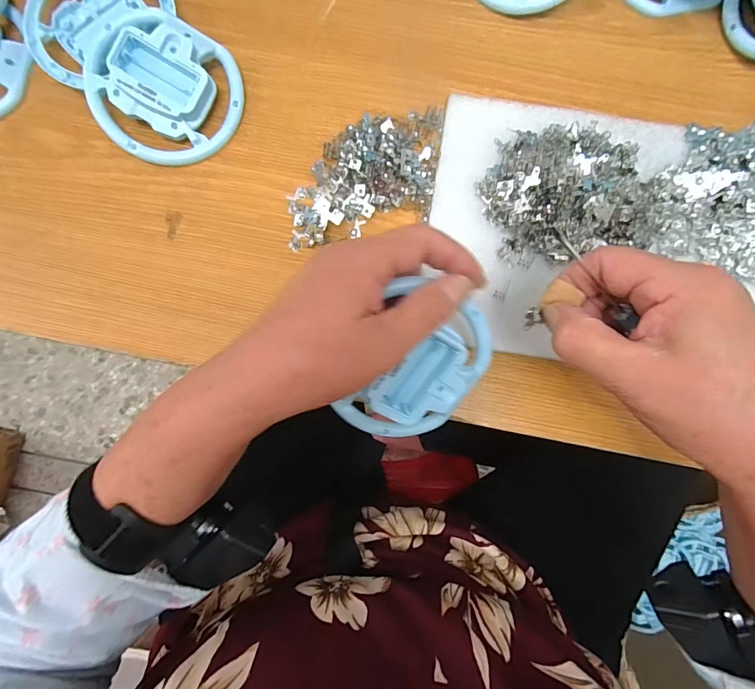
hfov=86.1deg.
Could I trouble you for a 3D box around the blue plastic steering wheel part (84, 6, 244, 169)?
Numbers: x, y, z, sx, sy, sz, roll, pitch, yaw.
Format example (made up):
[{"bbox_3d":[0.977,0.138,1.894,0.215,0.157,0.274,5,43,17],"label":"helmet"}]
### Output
[{"bbox_3d":[-0.151,-0.182,0.281,0.100,0.016,0.100,-1,97,-11],"label":"blue plastic steering wheel part"}]

